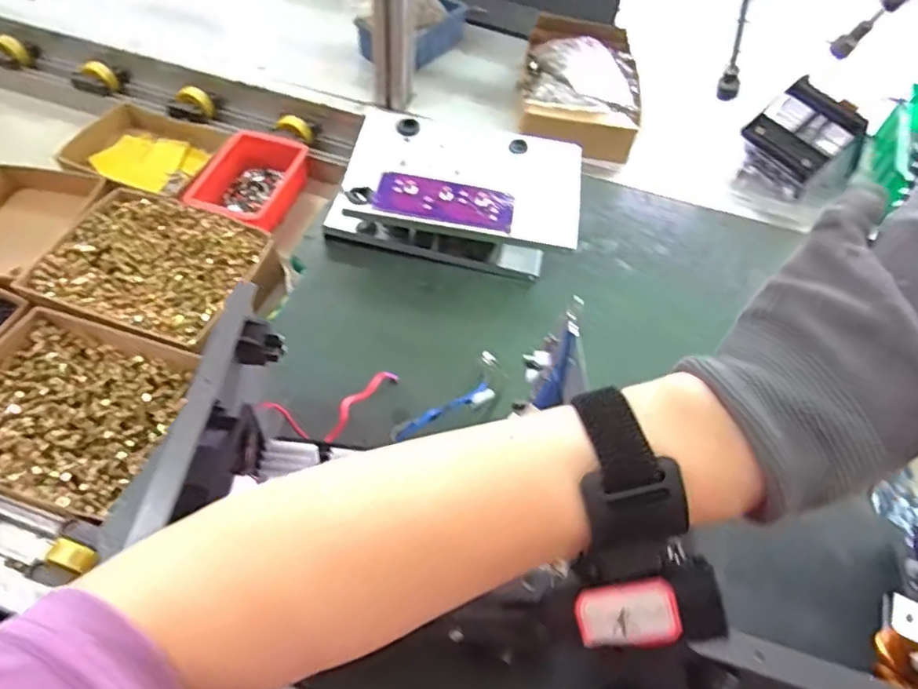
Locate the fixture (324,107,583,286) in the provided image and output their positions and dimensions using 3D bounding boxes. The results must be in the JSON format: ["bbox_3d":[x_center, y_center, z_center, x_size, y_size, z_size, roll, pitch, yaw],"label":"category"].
[{"bbox_3d":[-0.005,-0.154,0.649,0.250,0.080,0.160,9,54,1],"label":"fixture"}]

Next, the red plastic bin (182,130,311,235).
[{"bbox_3d":[-0.263,-0.201,0.769,0.119,0.050,0.167,15,55,5],"label":"red plastic bin"}]

